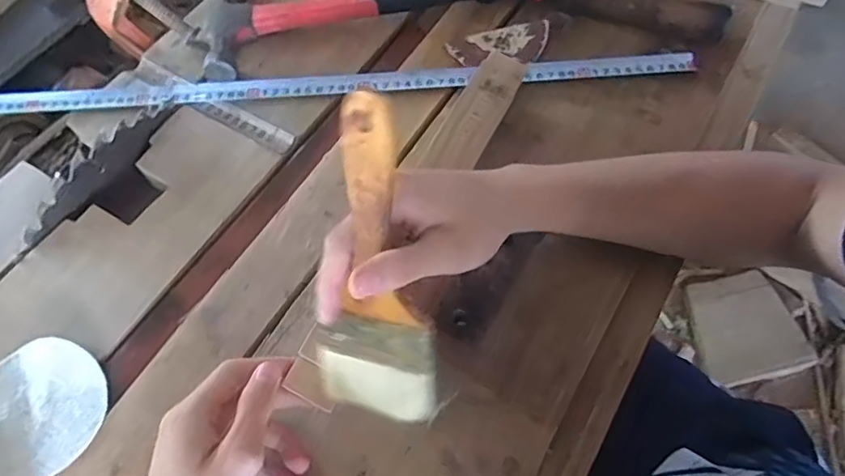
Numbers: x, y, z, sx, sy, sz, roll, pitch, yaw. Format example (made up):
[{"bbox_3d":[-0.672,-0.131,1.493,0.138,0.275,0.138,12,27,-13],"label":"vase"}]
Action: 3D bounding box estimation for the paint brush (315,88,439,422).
[{"bbox_3d":[-0.028,0.015,0.320,0.070,0.184,0.026,1,19,3],"label":"paint brush"}]

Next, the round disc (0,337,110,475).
[{"bbox_3d":[-0.259,0.114,0.384,0.084,0.015,0.089,-1,61,2],"label":"round disc"}]

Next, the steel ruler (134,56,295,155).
[{"bbox_3d":[-0.194,-0.123,0.523,0.189,0.007,0.024,30,70,15],"label":"steel ruler"}]

